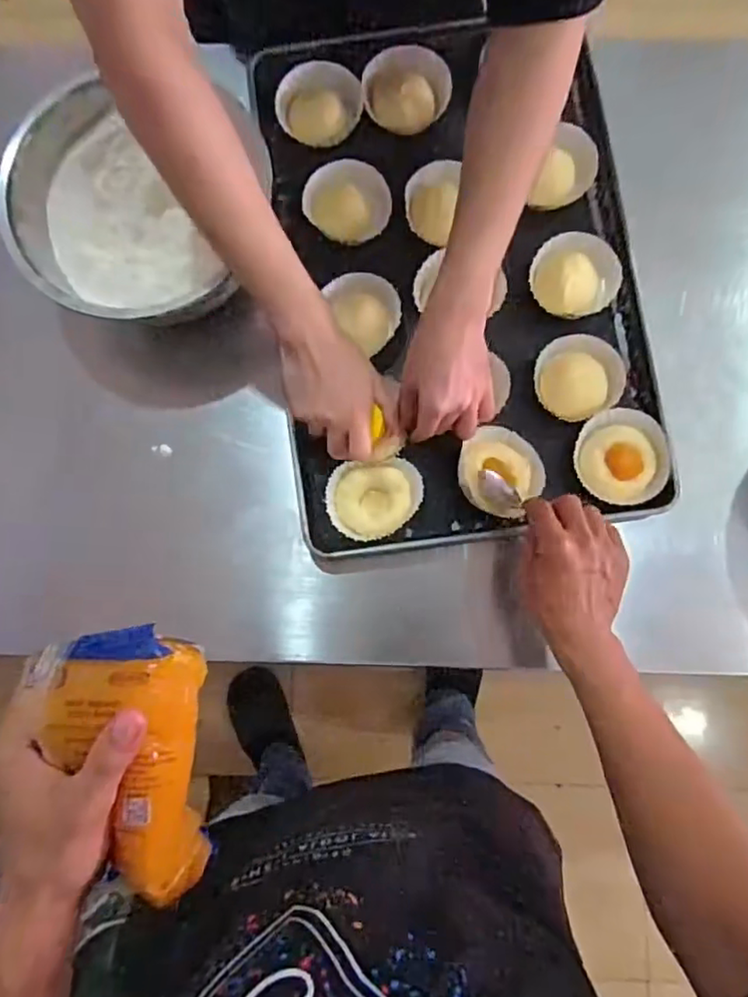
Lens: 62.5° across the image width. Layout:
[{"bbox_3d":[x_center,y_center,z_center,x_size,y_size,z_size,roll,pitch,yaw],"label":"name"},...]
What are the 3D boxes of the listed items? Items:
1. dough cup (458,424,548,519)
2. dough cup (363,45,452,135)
[{"bbox_3d":[0.134,-0.028,0.650,0.084,0.036,0.089,0,82,3],"label":"dough cup"},{"bbox_3d":[0.038,-0.475,0.717,0.098,0.031,0.083,-17,81,0],"label":"dough cup"}]

